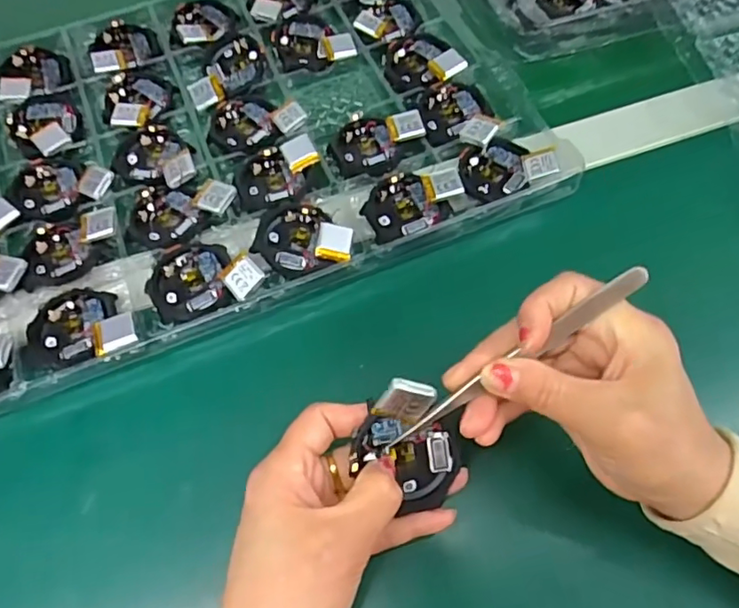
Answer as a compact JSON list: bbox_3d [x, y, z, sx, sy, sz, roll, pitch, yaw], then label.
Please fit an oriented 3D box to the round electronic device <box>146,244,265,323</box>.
[{"bbox_3d":[-0.099,-0.017,0.339,0.067,0.018,0.045,-10,64,-4],"label":"round electronic device"}]

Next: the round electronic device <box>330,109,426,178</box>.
[{"bbox_3d":[0.005,-0.112,0.388,0.063,0.015,0.045,-16,64,-7],"label":"round electronic device"}]

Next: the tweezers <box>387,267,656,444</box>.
[{"bbox_3d":[0.061,0.025,0.241,0.127,0.006,0.008,-37,70,13],"label":"tweezers"}]

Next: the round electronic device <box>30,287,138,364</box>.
[{"bbox_3d":[-0.166,0.010,0.327,0.067,0.019,0.047,-6,63,-2],"label":"round electronic device"}]

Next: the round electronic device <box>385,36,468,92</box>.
[{"bbox_3d":[0.041,-0.180,0.422,0.059,0.018,0.046,14,65,8],"label":"round electronic device"}]

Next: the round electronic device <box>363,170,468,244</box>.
[{"bbox_3d":[0.027,-0.066,0.362,0.061,0.021,0.039,-25,66,-11],"label":"round electronic device"}]

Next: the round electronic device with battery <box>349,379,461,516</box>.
[{"bbox_3d":[0.020,0.063,0.252,0.053,0.022,0.053,0,97,-3],"label":"round electronic device with battery"}]

